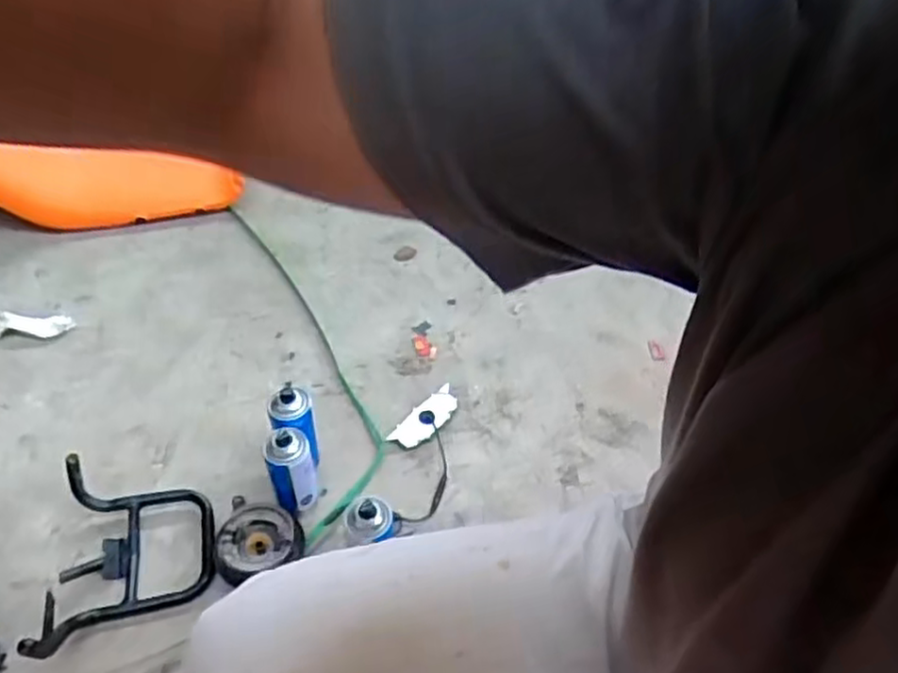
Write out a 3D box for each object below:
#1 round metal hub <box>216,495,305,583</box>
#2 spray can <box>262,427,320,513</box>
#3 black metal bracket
[{"bbox_3d":[-0.265,0.290,1.000,0.120,0.045,0.110,8,48,3],"label":"round metal hub"},{"bbox_3d":[-0.220,0.194,1.013,0.068,0.158,0.053,-9,49,-12],"label":"spray can"},{"bbox_3d":[-0.428,0.295,0.950,0.201,0.111,0.264,-5,49,-9],"label":"black metal bracket"}]

